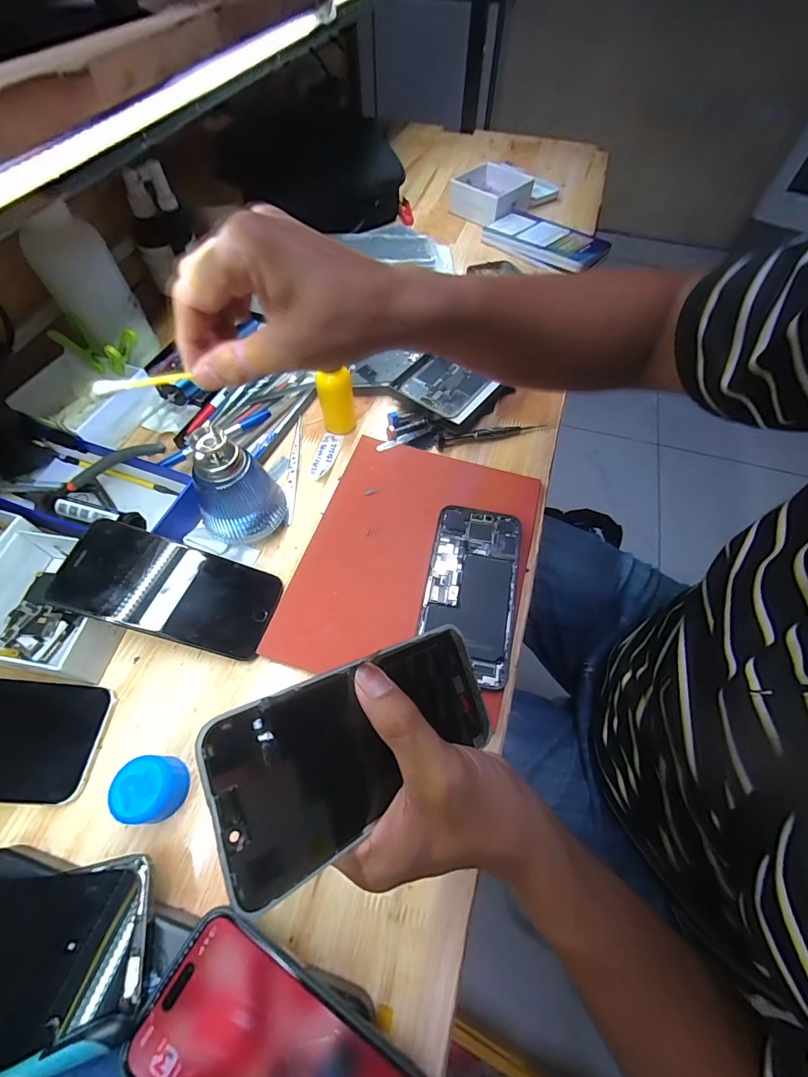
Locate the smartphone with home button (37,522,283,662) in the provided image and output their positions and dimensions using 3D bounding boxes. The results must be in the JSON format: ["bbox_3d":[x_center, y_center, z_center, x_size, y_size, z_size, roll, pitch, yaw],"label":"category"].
[{"bbox_3d":[-0.182,0.040,0.339,0.153,0.006,0.075,22,59,-13],"label":"smartphone with home button"}]

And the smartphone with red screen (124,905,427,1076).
[{"bbox_3d":[-0.062,0.264,0.207,0.149,0.009,0.073,27,63,14],"label":"smartphone with red screen"}]

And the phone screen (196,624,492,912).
[{"bbox_3d":[-0.015,0.097,0.213,0.156,0.006,0.071,-10,78,-42],"label":"phone screen"}]

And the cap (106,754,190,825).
[{"bbox_3d":[-0.169,0.167,0.285,0.039,0.032,0.039,0,59,-1],"label":"cap"}]

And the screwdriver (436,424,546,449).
[{"bbox_3d":[0.096,-0.119,0.477,0.128,0.013,0.015,-11,60,-7],"label":"screwdriver"}]

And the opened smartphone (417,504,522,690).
[{"bbox_3d":[0.057,0.041,0.364,0.074,0.009,0.153,10,60,5],"label":"opened smartphone"}]

